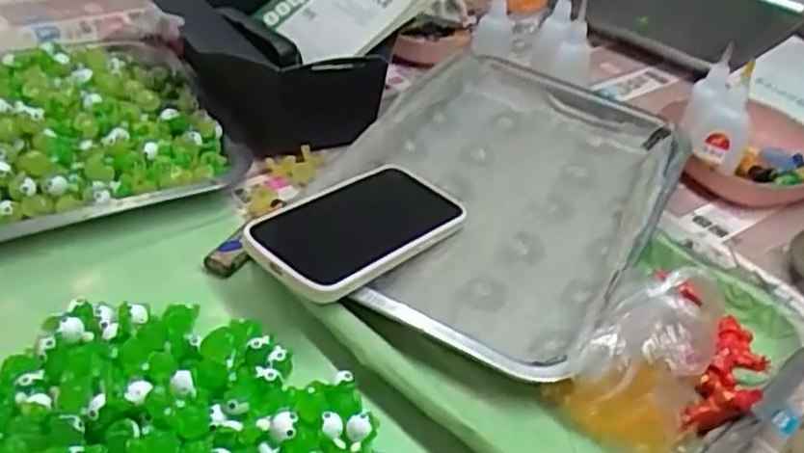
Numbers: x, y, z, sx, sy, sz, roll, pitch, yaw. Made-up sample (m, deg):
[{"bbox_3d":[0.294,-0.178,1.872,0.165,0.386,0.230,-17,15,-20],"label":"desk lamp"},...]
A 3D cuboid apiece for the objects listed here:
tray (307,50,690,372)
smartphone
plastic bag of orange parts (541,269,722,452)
[{"bbox_3d":[0.078,-0.035,0.552,0.210,0.028,0.344,23,40,20],"label":"tray"},{"bbox_3d":[-0.027,-0.001,0.484,0.081,0.015,0.158,25,32,28],"label":"smartphone"},{"bbox_3d":[0.138,0.063,0.416,0.072,0.050,0.108,23,40,20],"label":"plastic bag of orange parts"}]

